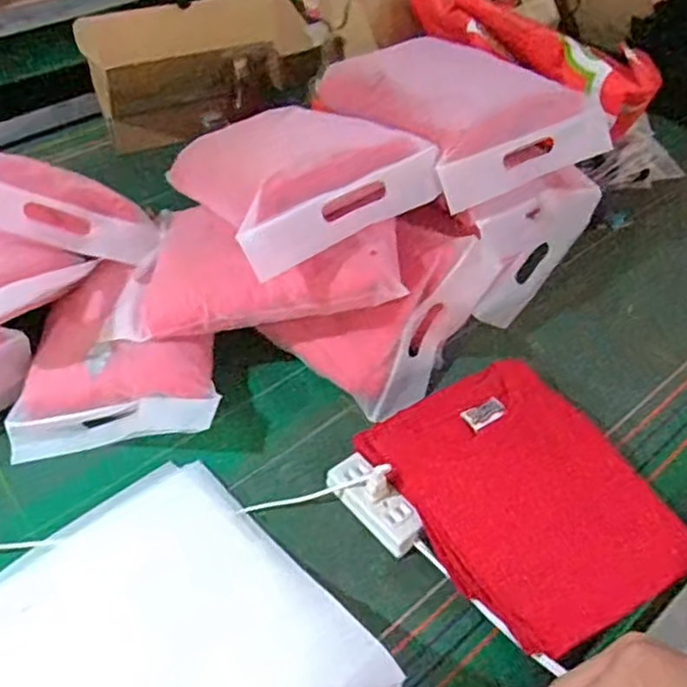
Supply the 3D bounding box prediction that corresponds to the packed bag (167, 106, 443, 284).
[{"bbox_3d":[-0.073,-0.205,0.772,0.228,0.096,0.299,-27,51,-24],"label":"packed bag"}]

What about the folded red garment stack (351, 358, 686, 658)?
[{"bbox_3d":[0.178,0.138,0.662,0.222,0.045,0.273,-24,50,-21],"label":"folded red garment stack"}]

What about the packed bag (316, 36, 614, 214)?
[{"bbox_3d":[0.133,-0.303,0.842,0.241,0.078,0.301,-26,51,-23],"label":"packed bag"}]

